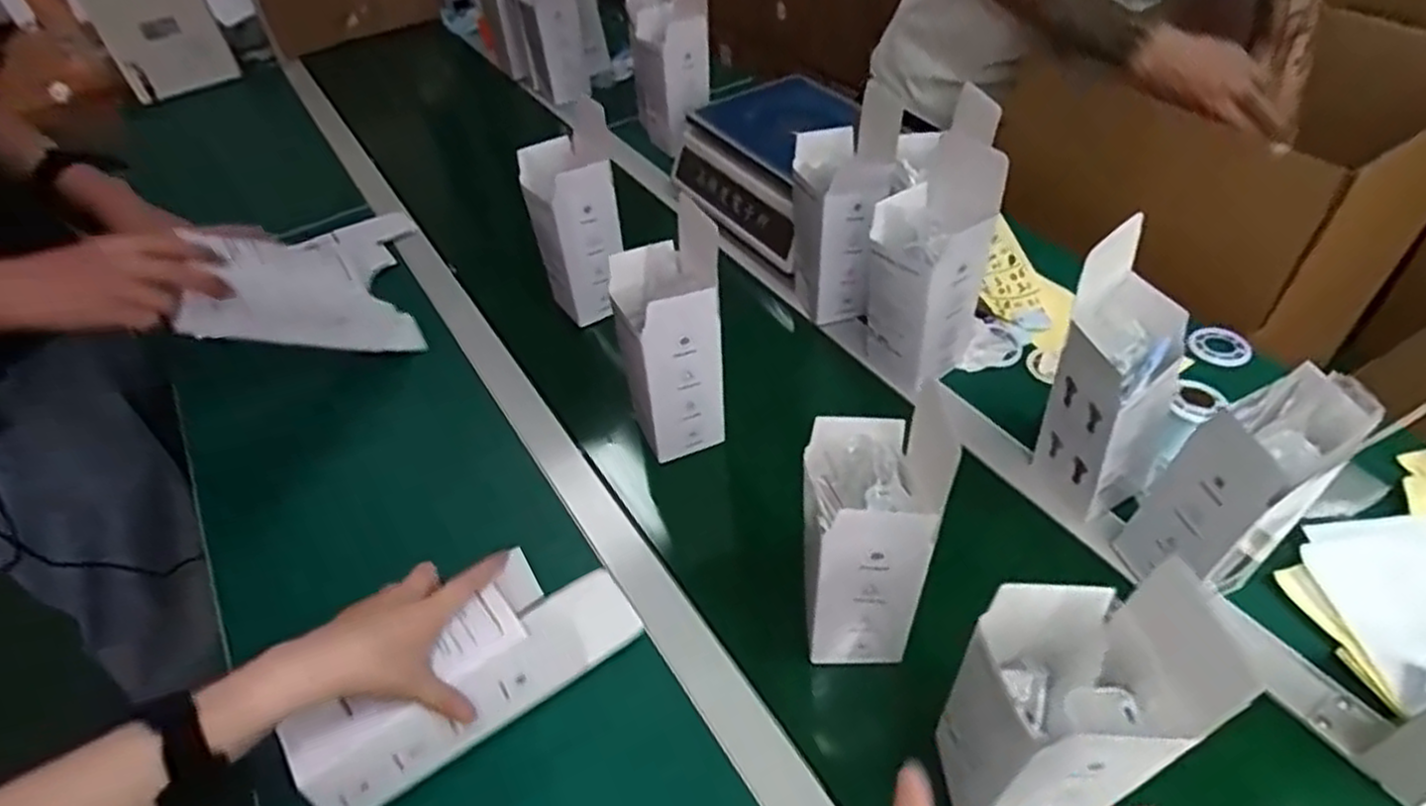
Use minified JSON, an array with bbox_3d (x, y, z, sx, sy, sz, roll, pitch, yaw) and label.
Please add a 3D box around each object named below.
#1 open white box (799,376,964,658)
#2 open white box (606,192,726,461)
[{"bbox_3d":[0.108,0.102,0.554,0.085,0.184,0.091,-3,46,3],"label":"open white box"},{"bbox_3d":[-0.040,-0.058,0.707,0.088,0.200,0.105,-10,46,-4],"label":"open white box"}]

